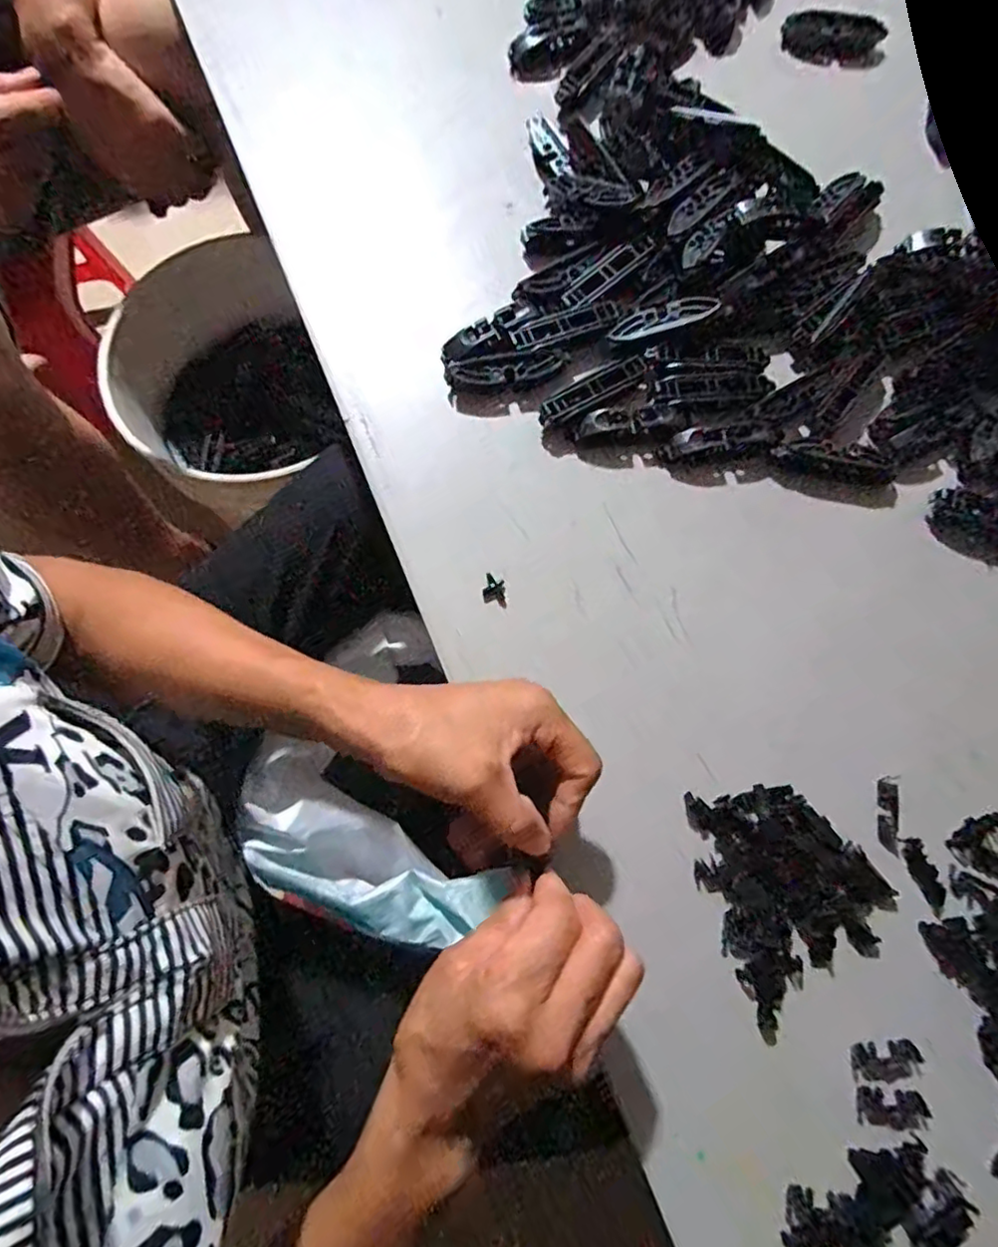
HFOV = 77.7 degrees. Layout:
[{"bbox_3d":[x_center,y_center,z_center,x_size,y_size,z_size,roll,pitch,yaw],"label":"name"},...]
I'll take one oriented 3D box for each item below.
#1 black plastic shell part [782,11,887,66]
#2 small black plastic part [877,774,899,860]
[{"bbox_3d":[0.265,-0.466,0.491,0.075,0.020,0.025,15,80,4],"label":"black plastic shell part"},{"bbox_3d":[0.222,0.108,0.353,0.010,0.004,0.043,5,80,2],"label":"small black plastic part"}]

